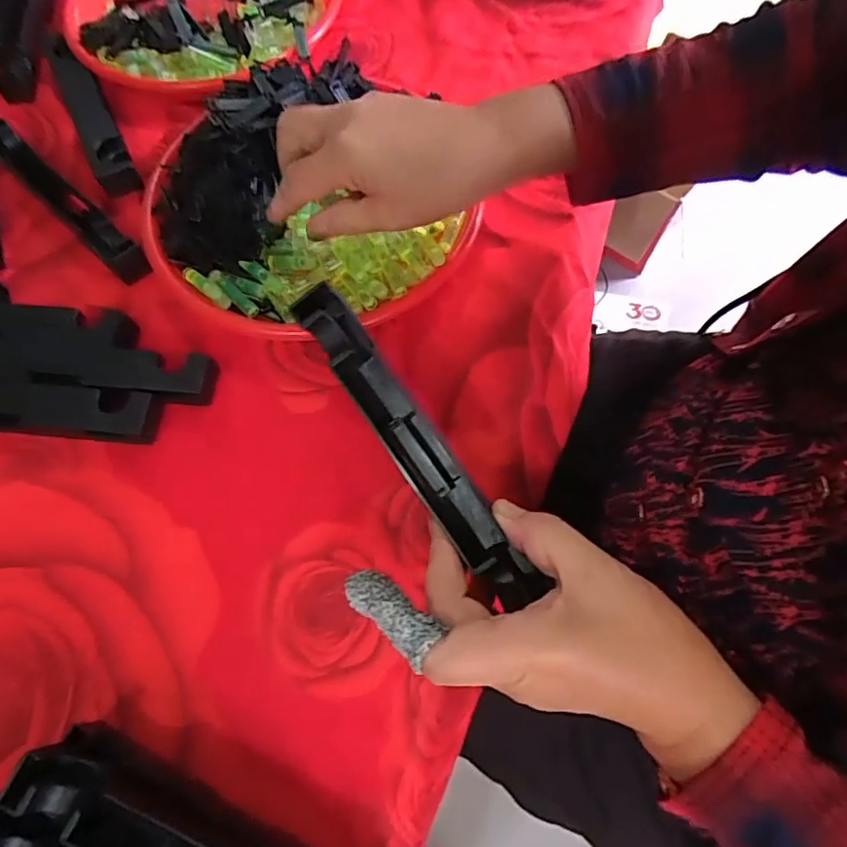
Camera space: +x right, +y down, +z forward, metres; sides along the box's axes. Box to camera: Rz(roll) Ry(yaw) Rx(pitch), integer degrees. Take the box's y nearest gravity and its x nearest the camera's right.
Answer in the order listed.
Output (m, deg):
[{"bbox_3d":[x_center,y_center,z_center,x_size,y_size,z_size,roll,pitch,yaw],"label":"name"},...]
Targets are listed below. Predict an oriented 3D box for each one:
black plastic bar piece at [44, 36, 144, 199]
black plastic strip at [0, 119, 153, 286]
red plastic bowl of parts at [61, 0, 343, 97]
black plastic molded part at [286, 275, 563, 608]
[{"bbox_3d":[-0.295,-0.279,0.491,0.030,0.025,0.206,-27,70,-9],"label":"black plastic bar piece"},{"bbox_3d":[-0.286,-0.178,0.448,0.200,0.031,0.024,42,75,16],"label":"black plastic strip"},{"bbox_3d":[-0.206,-0.408,0.532,0.241,0.047,0.259,0,69,1],"label":"red plastic bowl of parts"},{"bbox_3d":[-0.004,0.012,0.291,0.027,0.029,0.184,-35,87,-11],"label":"black plastic molded part"}]

